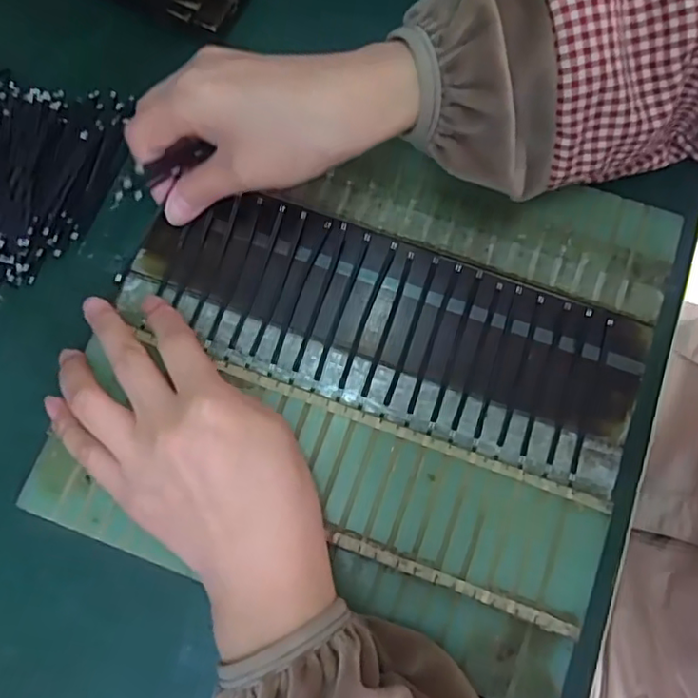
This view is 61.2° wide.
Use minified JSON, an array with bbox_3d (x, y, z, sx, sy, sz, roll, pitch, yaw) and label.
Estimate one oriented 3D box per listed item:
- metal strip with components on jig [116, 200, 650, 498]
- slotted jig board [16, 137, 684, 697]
[{"bbox_3d":[0.017,-0.014,0.306,0.263,0.006,0.089,19,78,5],"label":"metal strip with components on jig"},{"bbox_3d":[0.010,0.006,0.301,0.263,0.008,0.245,19,78,5],"label":"slotted jig board"}]

